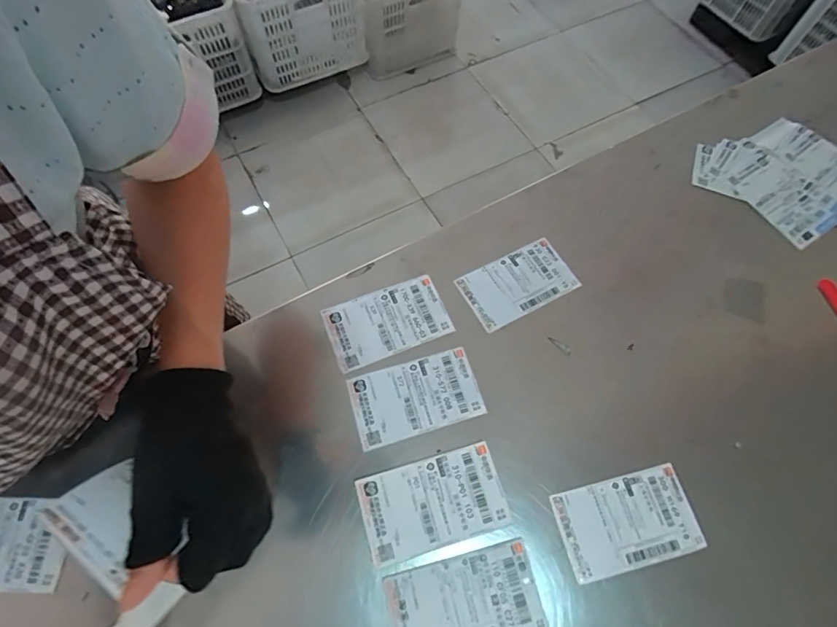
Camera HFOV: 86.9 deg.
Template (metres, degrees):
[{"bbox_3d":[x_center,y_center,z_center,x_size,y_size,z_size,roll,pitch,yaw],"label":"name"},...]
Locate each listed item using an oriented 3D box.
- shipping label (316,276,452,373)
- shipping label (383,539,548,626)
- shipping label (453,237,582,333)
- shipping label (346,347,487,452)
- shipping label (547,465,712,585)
[{"bbox_3d":[-0.036,0.008,0.502,0.133,0.005,0.075,-20,69,-10],"label":"shipping label"},{"bbox_3d":[0.041,0.262,0.392,0.133,0.008,0.082,-11,67,-6],"label":"shipping label"},{"bbox_3d":[0.118,-0.036,0.526,0.128,0.006,0.075,-26,69,-11],"label":"shipping label"},{"bbox_3d":[-0.003,0.089,0.466,0.132,0.004,0.075,-15,68,-7],"label":"shipping label"},{"bbox_3d":[0.200,0.197,0.421,0.129,0.004,0.073,-13,67,-7],"label":"shipping label"}]

